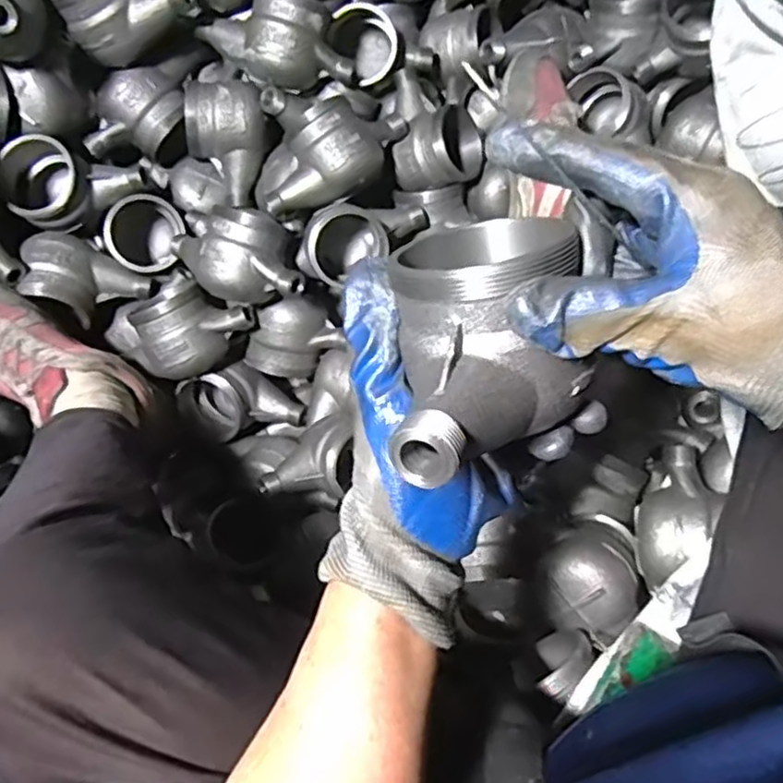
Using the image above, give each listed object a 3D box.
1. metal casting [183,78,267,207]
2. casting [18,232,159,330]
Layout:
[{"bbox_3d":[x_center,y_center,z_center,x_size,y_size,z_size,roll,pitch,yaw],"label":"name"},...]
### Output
[{"bbox_3d":[-0.174,-0.270,0.742,0.084,0.132,0.073,-19,38,-7],"label":"metal casting"},{"bbox_3d":[-0.320,-0.108,0.695,0.113,0.067,0.073,31,71,-30],"label":"casting"}]

